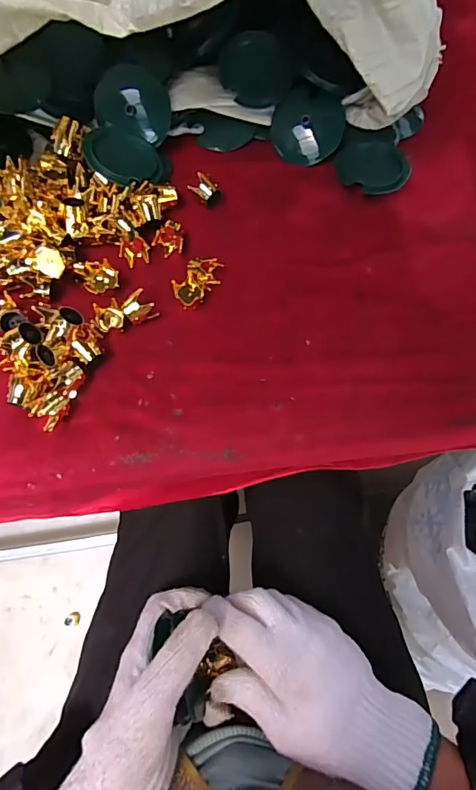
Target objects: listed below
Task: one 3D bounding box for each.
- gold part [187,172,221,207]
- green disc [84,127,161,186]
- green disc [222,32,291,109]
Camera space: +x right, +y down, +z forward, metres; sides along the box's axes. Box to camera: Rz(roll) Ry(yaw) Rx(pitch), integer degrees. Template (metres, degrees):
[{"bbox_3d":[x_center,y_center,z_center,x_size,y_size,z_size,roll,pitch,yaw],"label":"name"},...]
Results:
[{"bbox_3d":[-0.033,-0.203,0.434,0.029,0.021,0.017,23,71,9],"label":"gold part"},{"bbox_3d":[-0.109,-0.234,0.428,0.073,0.008,0.070,9,64,-18],"label":"green disc"},{"bbox_3d":[0.019,-0.335,0.453,0.072,0.006,0.064,-8,106,-9],"label":"green disc"}]

